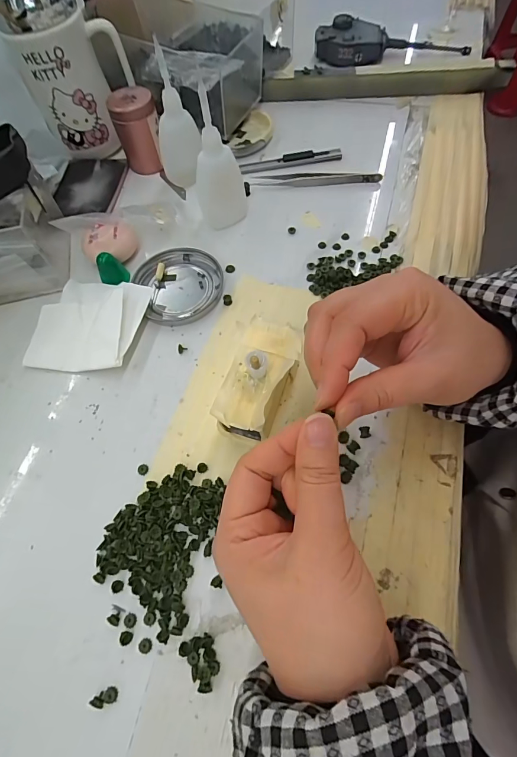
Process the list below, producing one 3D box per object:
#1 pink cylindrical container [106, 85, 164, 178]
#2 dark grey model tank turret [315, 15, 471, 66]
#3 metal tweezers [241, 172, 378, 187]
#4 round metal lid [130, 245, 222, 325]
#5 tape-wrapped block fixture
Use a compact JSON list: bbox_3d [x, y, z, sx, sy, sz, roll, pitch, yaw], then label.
[{"bbox_3d":[-0.123,-0.254,0.382,0.044,0.062,0.038,-20,63,-6],"label":"pink cylindrical container"},{"bbox_3d":[0.166,-0.422,0.462,0.185,0.029,0.060,-3,63,3],"label":"dark grey model tank turret"},{"bbox_3d":[0.055,-0.201,0.374,0.131,0.011,0.013,3,63,5],"label":"metal tweezers"},{"bbox_3d":[-0.067,-0.083,0.323,0.072,0.009,0.074,-2,63,3],"label":"round metal lid"},{"bbox_3d":[0.001,0.003,0.256,0.040,0.044,0.085,17,66,12],"label":"tape-wrapped block fixture"}]

